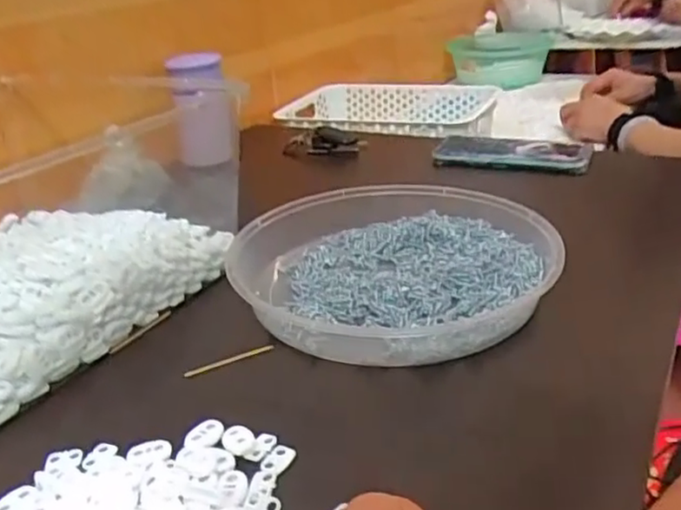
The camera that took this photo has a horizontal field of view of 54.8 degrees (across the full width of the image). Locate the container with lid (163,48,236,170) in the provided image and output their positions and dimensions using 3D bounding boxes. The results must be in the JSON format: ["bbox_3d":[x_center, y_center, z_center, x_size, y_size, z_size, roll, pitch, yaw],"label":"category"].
[{"bbox_3d":[-0.162,-0.174,0.787,0.057,0.125,0.055,-1,27,7],"label":"container with lid"}]

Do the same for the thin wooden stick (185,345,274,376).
[{"bbox_3d":[-0.071,0.067,0.419,0.059,0.004,0.005,-16,29,-22],"label":"thin wooden stick"}]

